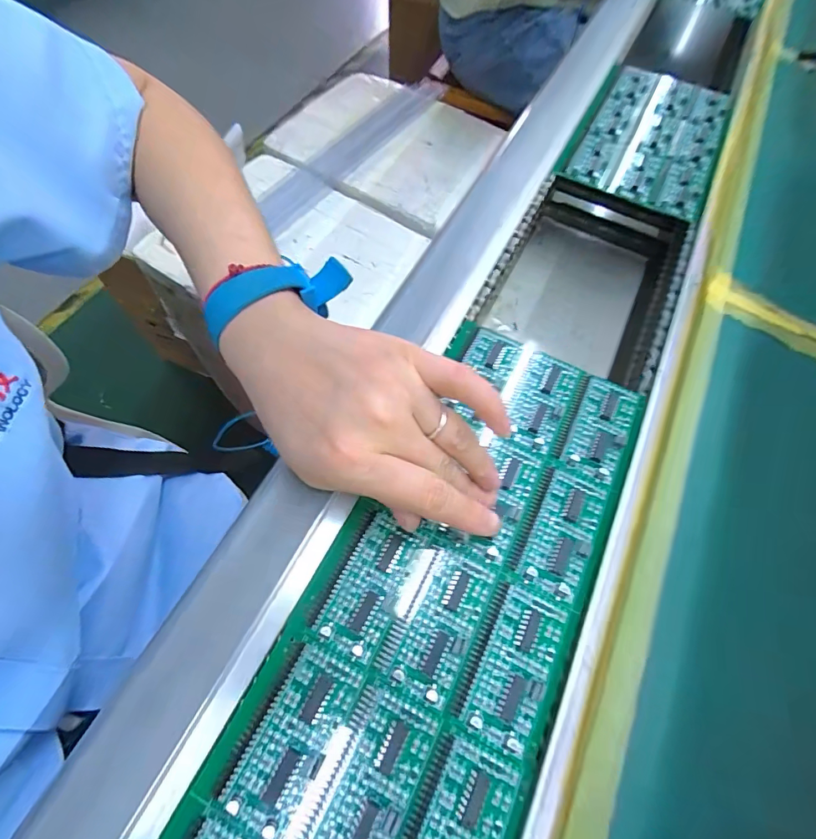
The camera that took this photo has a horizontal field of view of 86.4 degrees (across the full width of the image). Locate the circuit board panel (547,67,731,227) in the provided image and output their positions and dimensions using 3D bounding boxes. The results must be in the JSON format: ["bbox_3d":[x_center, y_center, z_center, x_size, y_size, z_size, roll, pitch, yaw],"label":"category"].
[{"bbox_3d":[0.222,-0.265,0.400,0.118,0.015,0.203,24,64,12],"label":"circuit board panel"}]

